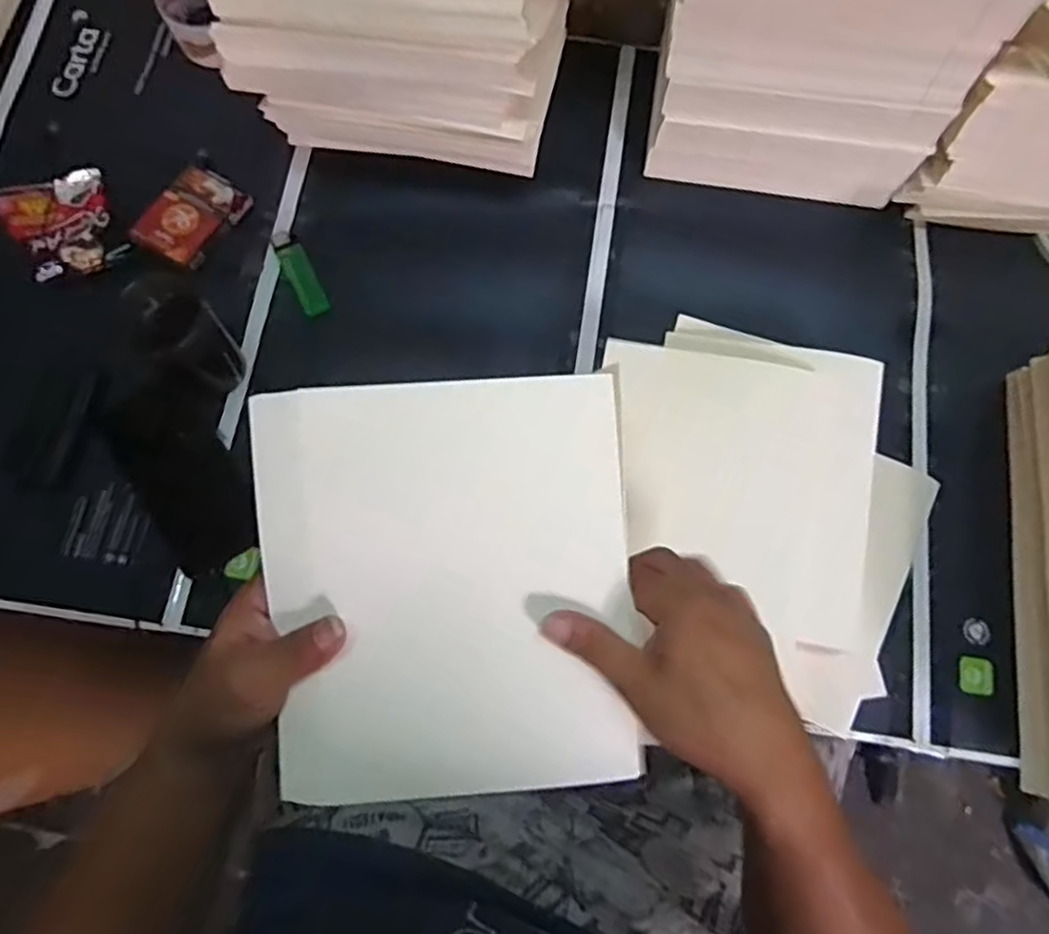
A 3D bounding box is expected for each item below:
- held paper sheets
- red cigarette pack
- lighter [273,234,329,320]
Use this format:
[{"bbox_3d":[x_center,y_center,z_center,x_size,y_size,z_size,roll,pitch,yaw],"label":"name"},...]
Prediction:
[{"bbox_3d":[-0.038,0.065,0.360,0.188,0.017,0.215,-4,90,-3],"label":"held paper sheets"},{"bbox_3d":[-0.289,-0.218,0.595,0.054,0.026,0.088,35,77,7],"label":"red cigarette pack"},{"bbox_3d":[-0.196,-0.171,0.594,0.024,0.008,0.083,-25,77,-8],"label":"lighter"}]

